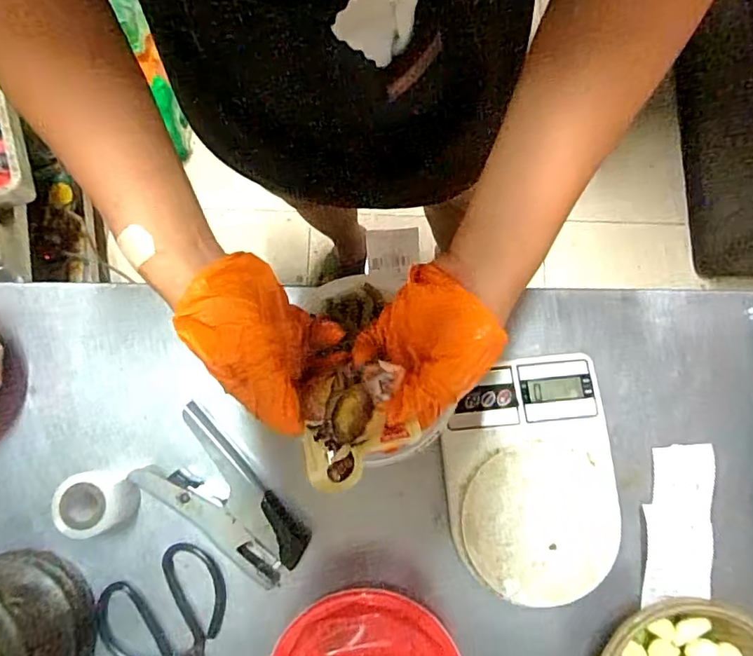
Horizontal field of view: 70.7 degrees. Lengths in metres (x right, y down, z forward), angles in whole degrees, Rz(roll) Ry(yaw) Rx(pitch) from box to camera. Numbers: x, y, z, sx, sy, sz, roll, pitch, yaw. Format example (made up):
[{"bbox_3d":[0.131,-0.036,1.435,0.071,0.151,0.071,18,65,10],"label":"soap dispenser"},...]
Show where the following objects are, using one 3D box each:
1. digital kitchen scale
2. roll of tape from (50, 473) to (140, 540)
[{"bbox_3d":[0.141,0.134,0.491,0.151,0.035,0.208,-5,78,0],"label":"digital kitchen scale"},{"bbox_3d":[-0.252,0.157,0.476,0.047,0.050,0.052,1,78,1],"label":"roll of tape"}]

